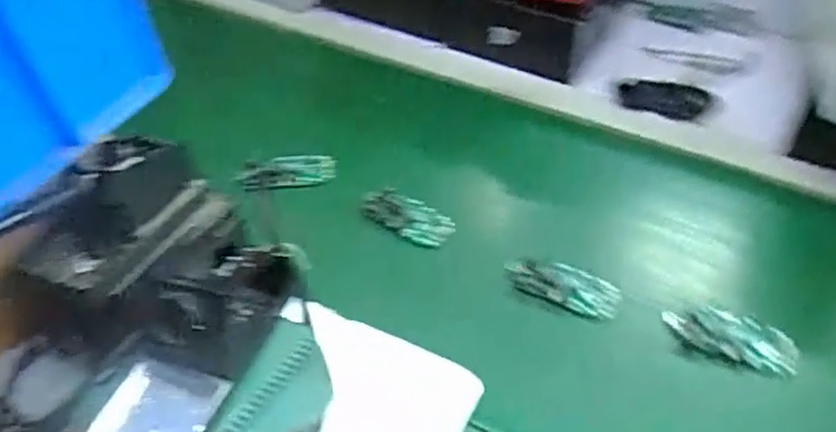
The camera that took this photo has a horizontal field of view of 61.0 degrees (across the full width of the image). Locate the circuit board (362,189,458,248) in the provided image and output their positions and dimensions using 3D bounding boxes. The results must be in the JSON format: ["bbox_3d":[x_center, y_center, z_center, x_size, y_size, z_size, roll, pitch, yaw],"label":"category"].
[{"bbox_3d":[-0.012,0.000,0.720,0.098,0.014,0.043,27,53,26],"label":"circuit board"}]

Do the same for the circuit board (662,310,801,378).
[{"bbox_3d":[0.266,0.105,0.605,0.105,0.009,0.043,13,78,12],"label":"circuit board"}]

